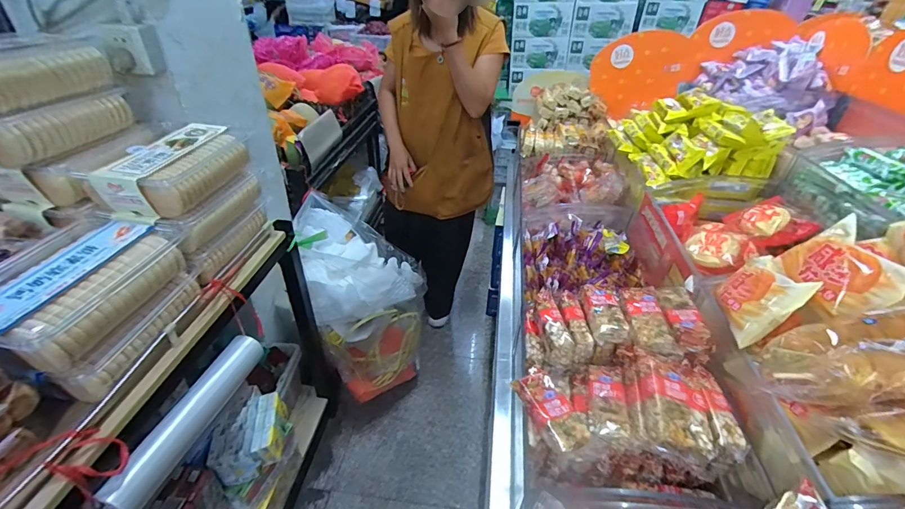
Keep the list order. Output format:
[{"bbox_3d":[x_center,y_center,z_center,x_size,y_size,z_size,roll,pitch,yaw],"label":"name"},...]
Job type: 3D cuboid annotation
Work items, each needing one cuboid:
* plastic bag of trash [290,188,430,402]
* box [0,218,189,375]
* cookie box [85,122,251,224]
[{"bbox_3d":[-0.311,0.152,1.436,0.381,0.561,0.479,-14,39,-21],"label":"plastic bag of trash"},{"bbox_3d":[-0.570,0.047,0.602,0.191,0.089,0.260,11,37,12],"label":"box"},{"bbox_3d":[-0.522,-0.160,0.769,0.149,0.094,0.256,12,37,13],"label":"cookie box"}]

